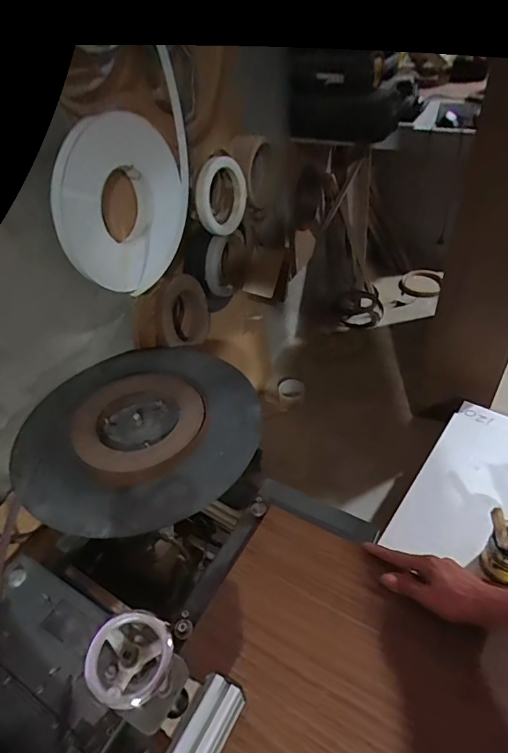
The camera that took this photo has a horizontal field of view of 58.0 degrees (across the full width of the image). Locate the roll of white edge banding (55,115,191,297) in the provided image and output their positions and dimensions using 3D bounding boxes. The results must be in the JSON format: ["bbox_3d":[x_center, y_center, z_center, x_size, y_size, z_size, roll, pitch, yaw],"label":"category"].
[{"bbox_3d":[-0.277,-0.360,0.956,0.065,0.347,0.323,22,9,34],"label":"roll of white edge banding"}]

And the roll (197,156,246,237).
[{"bbox_3d":[-0.082,-0.468,1.192,0.048,0.180,0.184,18,49,25],"label":"roll"}]

